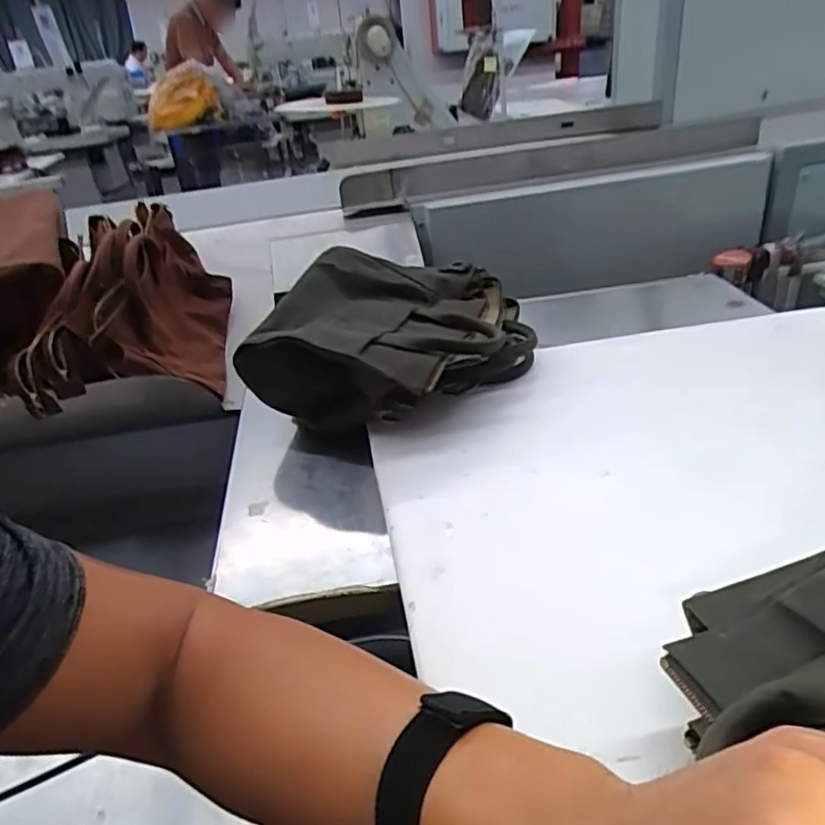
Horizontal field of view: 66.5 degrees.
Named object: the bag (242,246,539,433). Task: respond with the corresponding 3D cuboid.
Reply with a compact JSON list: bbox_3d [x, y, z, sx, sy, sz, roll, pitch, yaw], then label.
[{"bbox_3d":[-0.004,-0.087,0.683,0.252,0.110,0.276,4,33,19],"label":"bag"}]

